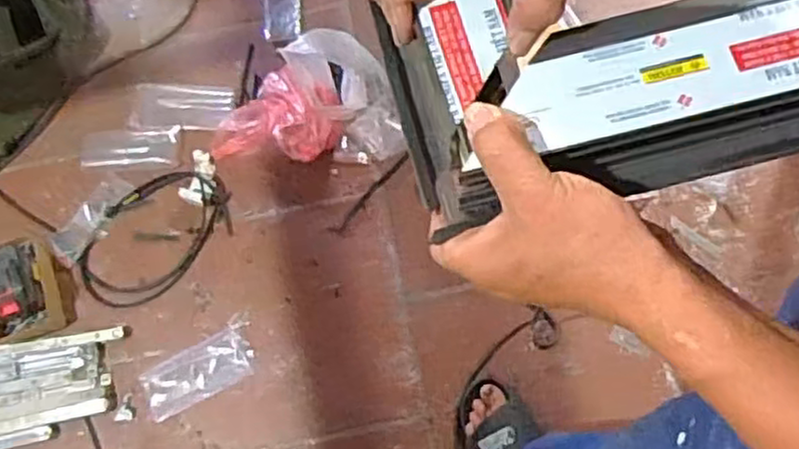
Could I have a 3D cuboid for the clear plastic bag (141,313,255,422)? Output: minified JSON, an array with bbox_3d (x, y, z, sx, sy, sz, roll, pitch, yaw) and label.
[{"bbox_3d":[-0.335,0.243,1.235,0.203,0.007,0.101,-29,72,-5],"label":"clear plastic bag"}]

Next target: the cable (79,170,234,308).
[{"bbox_3d":[-0.441,0.015,1.311,0.295,0.024,0.188,-42,74,-9],"label":"cable"}]

